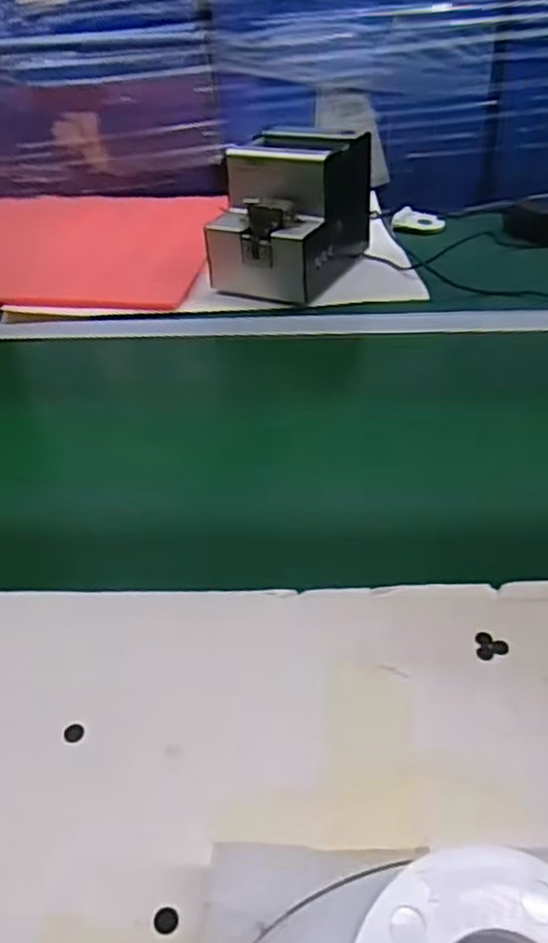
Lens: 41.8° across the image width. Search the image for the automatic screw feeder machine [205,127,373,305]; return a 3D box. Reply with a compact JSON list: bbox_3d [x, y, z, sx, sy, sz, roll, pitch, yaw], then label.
[{"bbox_3d":[0.019,-0.300,0.835,0.127,0.146,0.180,14,40,21],"label":"automatic screw feeder machine"}]

